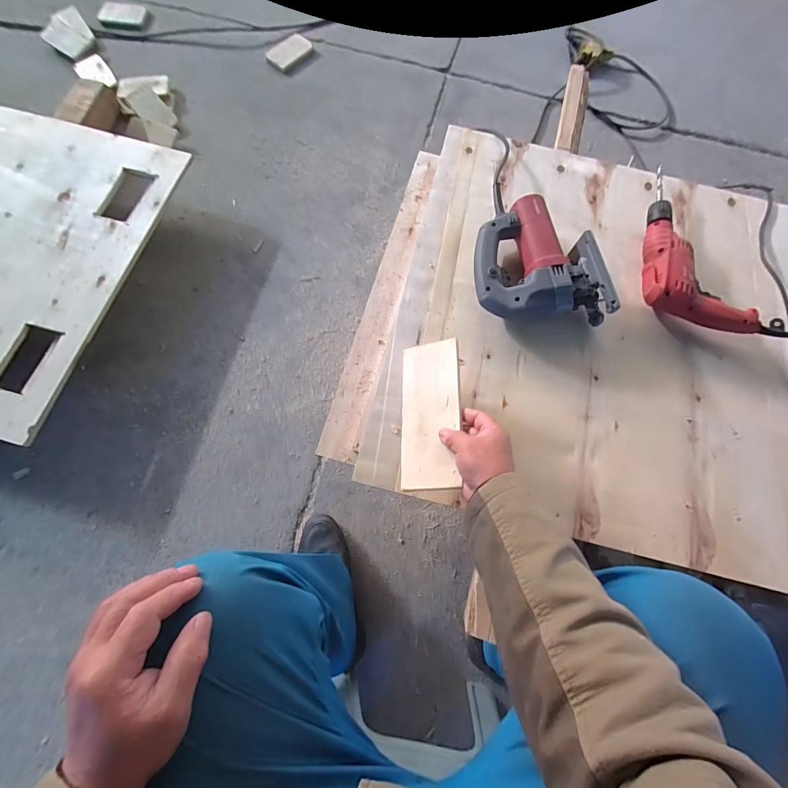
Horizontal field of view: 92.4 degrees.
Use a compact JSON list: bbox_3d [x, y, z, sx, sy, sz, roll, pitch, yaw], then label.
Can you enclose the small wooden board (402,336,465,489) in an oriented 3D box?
[{"bbox_3d":[0.053,0.024,0.552,0.089,0.005,0.224,-9,62,22],"label":"small wooden board"}]

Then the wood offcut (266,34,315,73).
[{"bbox_3d":[-0.332,-1.087,1.203,0.102,0.009,0.156,33,76,11],"label":"wood offcut"}]

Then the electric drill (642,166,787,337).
[{"bbox_3d":[0.591,-0.259,0.692,0.252,0.064,0.321,11,73,1],"label":"electric drill"}]

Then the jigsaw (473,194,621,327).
[{"bbox_3d":[0.251,-0.236,0.675,0.216,0.073,0.235,-1,73,-2],"label":"jigsaw"}]

